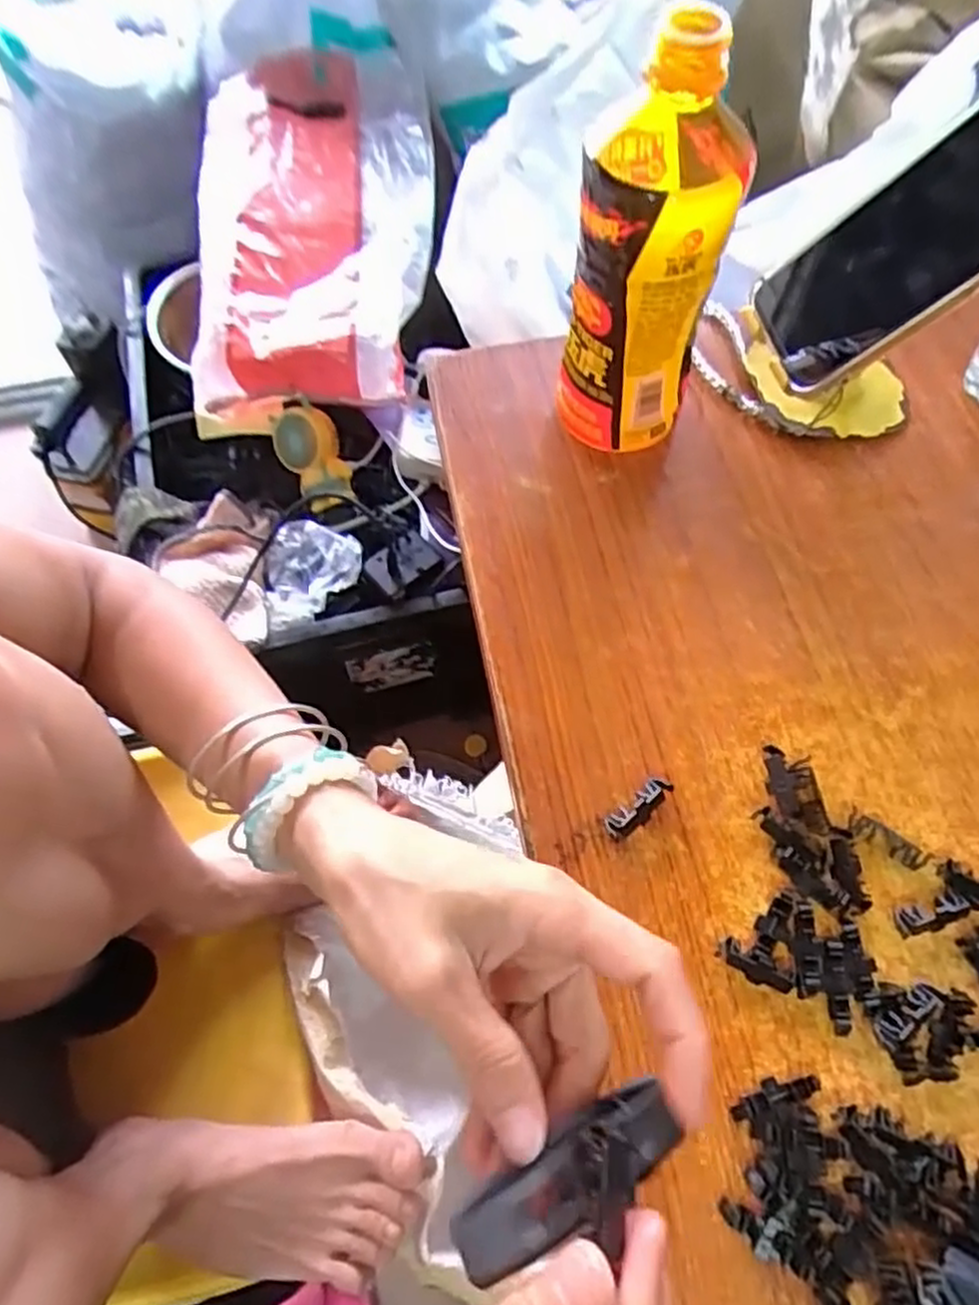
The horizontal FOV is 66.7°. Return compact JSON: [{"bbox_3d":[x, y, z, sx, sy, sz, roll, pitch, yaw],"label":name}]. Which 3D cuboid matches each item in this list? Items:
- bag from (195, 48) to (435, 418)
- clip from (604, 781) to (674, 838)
[{"bbox_3d":[-0.191,-0.490,0.820,0.254,0.107,0.465,-7,64,-1],"label":"bag"},{"bbox_3d":[0.067,0.070,0.332,0.034,0.011,0.012,-35,68,-15],"label":"clip"}]

